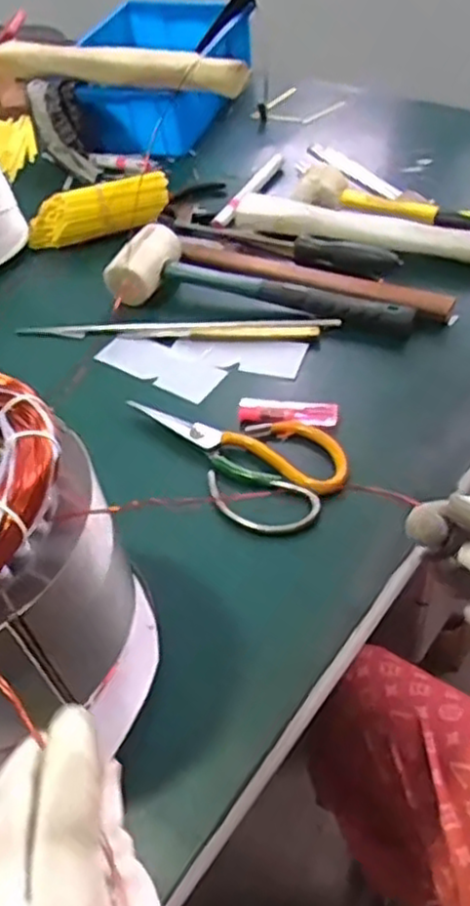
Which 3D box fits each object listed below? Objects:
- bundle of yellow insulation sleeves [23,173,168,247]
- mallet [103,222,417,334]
[{"bbox_3d":[-0.147,-0.257,0.762,0.155,0.057,0.047,-9,49,0],"label":"bundle of yellow insulation sleeves"},{"bbox_3d":[0.021,-0.149,0.649,0.282,0.051,0.073,15,53,20],"label":"mallet"}]

